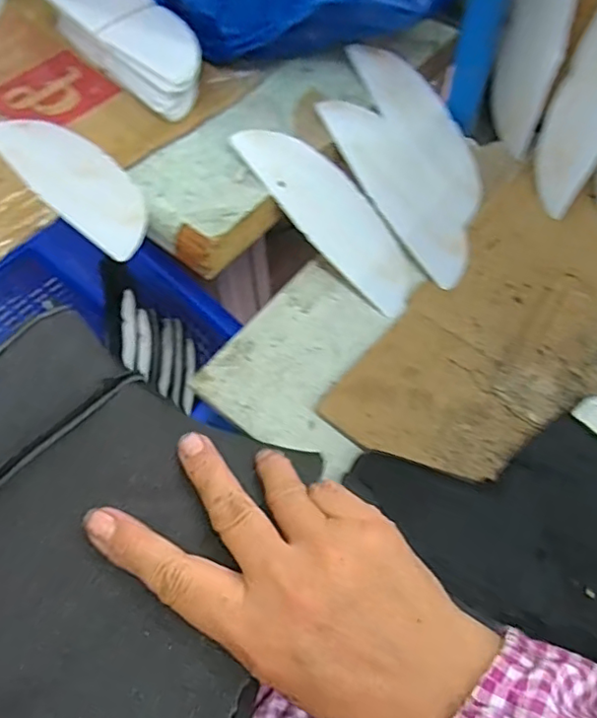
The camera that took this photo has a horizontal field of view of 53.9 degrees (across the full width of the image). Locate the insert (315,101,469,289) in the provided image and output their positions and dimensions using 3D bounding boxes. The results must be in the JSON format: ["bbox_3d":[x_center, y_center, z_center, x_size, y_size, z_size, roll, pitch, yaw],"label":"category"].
[{"bbox_3d":[0.102,-0.166,0.555,0.076,0.009,0.205,-30,81,-12],"label":"insert"}]

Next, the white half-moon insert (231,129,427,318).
[{"bbox_3d":[0.033,-0.135,0.537,0.207,0.015,0.070,47,72,-2],"label":"white half-moon insert"}]

